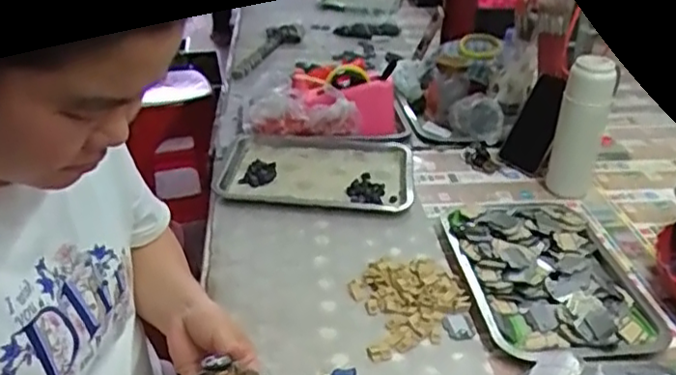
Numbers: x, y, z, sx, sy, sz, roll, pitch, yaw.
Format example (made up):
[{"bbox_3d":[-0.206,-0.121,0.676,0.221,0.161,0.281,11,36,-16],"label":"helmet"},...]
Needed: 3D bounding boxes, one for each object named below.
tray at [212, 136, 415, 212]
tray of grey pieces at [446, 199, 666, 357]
[{"bbox_3d":[-0.037,-0.035,1.091,0.323,0.017,0.216,4,31,2],"label":"tray"},{"bbox_3d":[0.279,0.105,0.856,0.220,0.032,0.315,-1,31,-7],"label":"tray of grey pieces"}]

